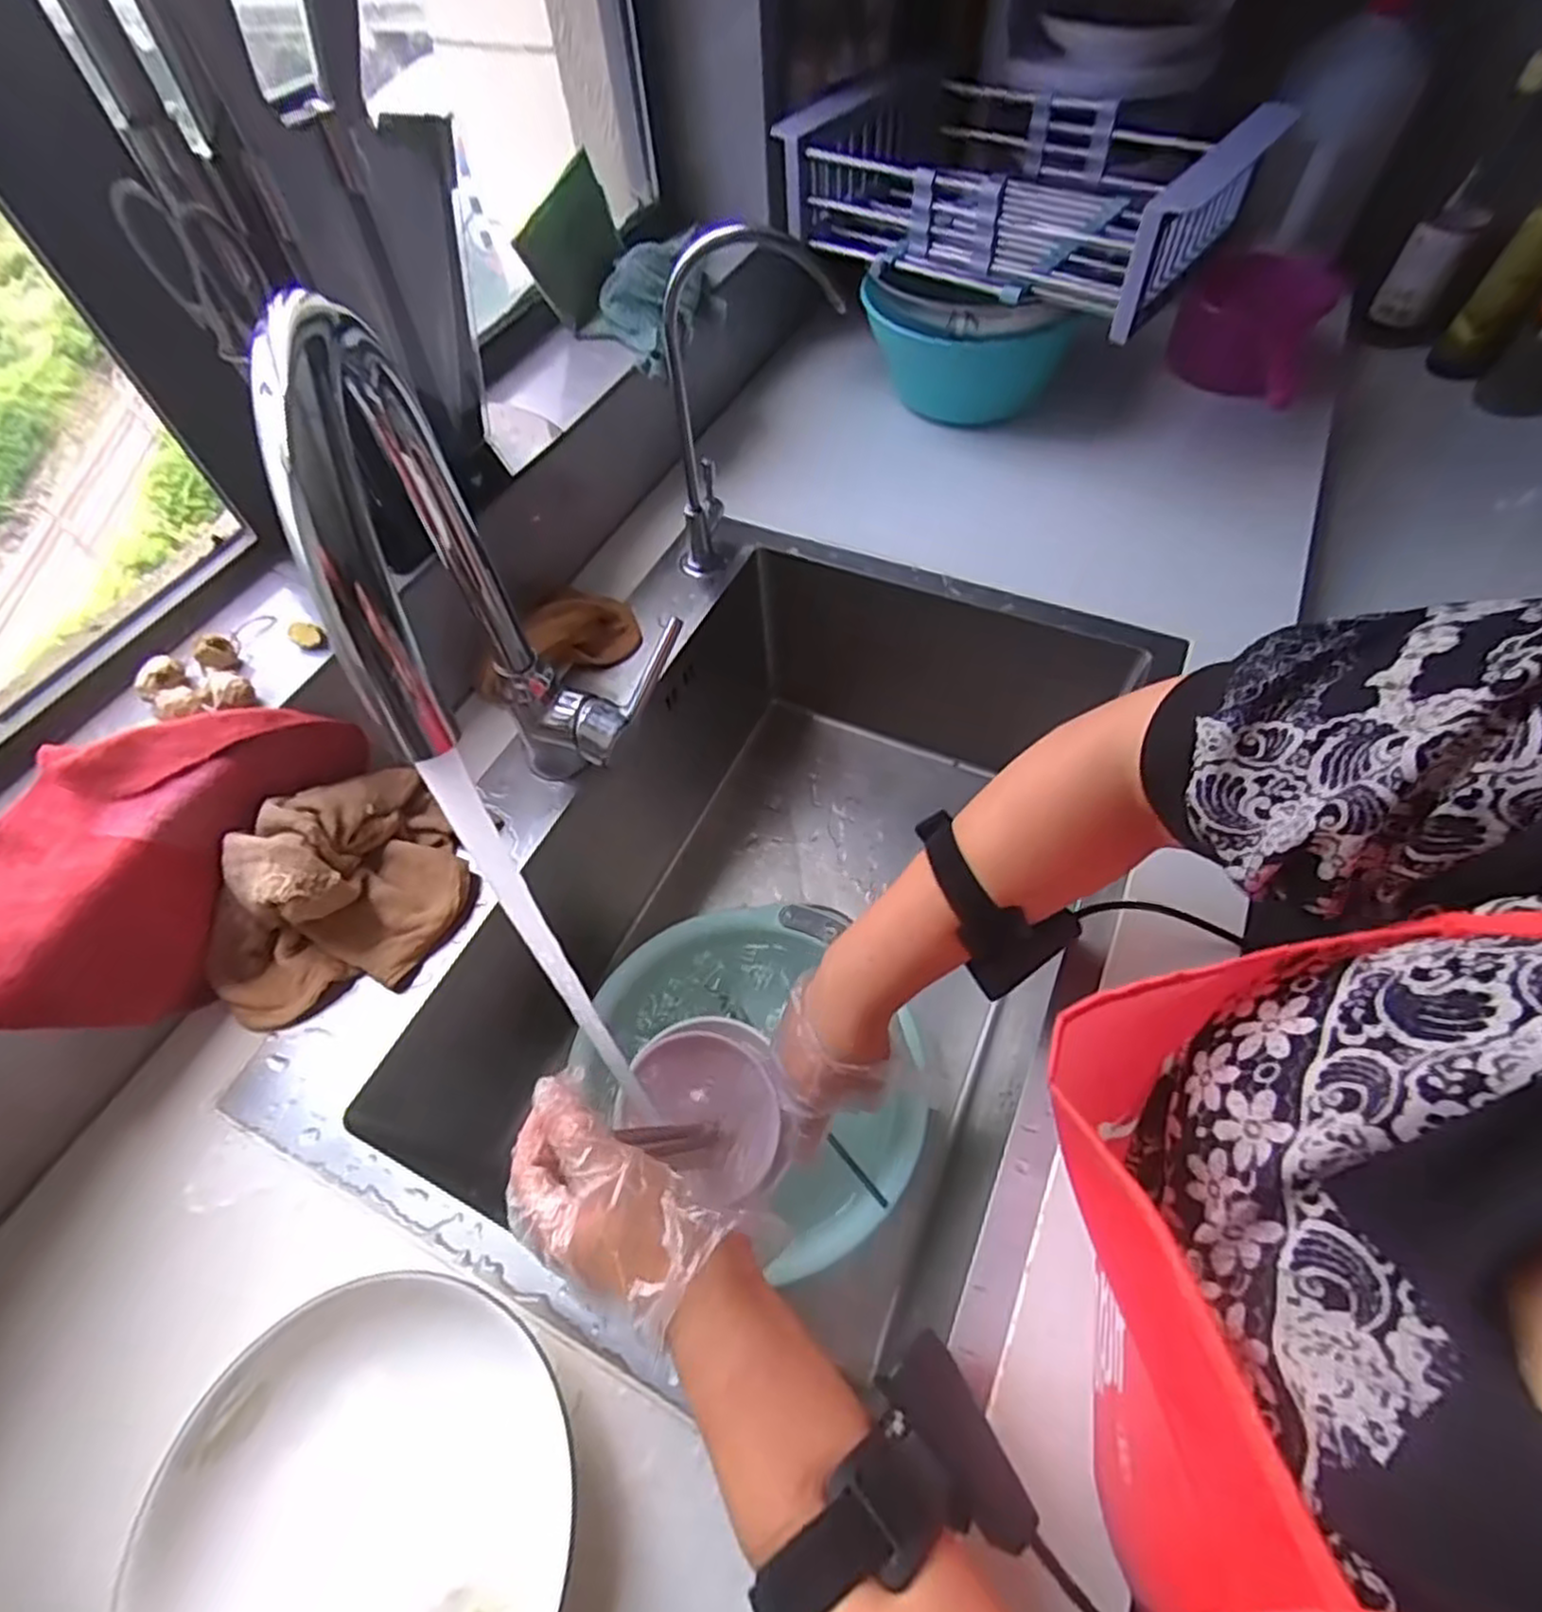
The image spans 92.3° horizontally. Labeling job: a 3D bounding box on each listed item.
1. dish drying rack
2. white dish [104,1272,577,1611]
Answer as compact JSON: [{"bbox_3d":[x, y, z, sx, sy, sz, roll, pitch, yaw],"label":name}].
[{"bbox_3d":[0.220,-0.567,0.662,0.237,0.109,0.391,-39,64,-20],"label":"dish drying rack"},{"bbox_3d":[-0.173,0.309,0.317,0.167,0.042,0.173,-1,57,2],"label":"white dish"}]

